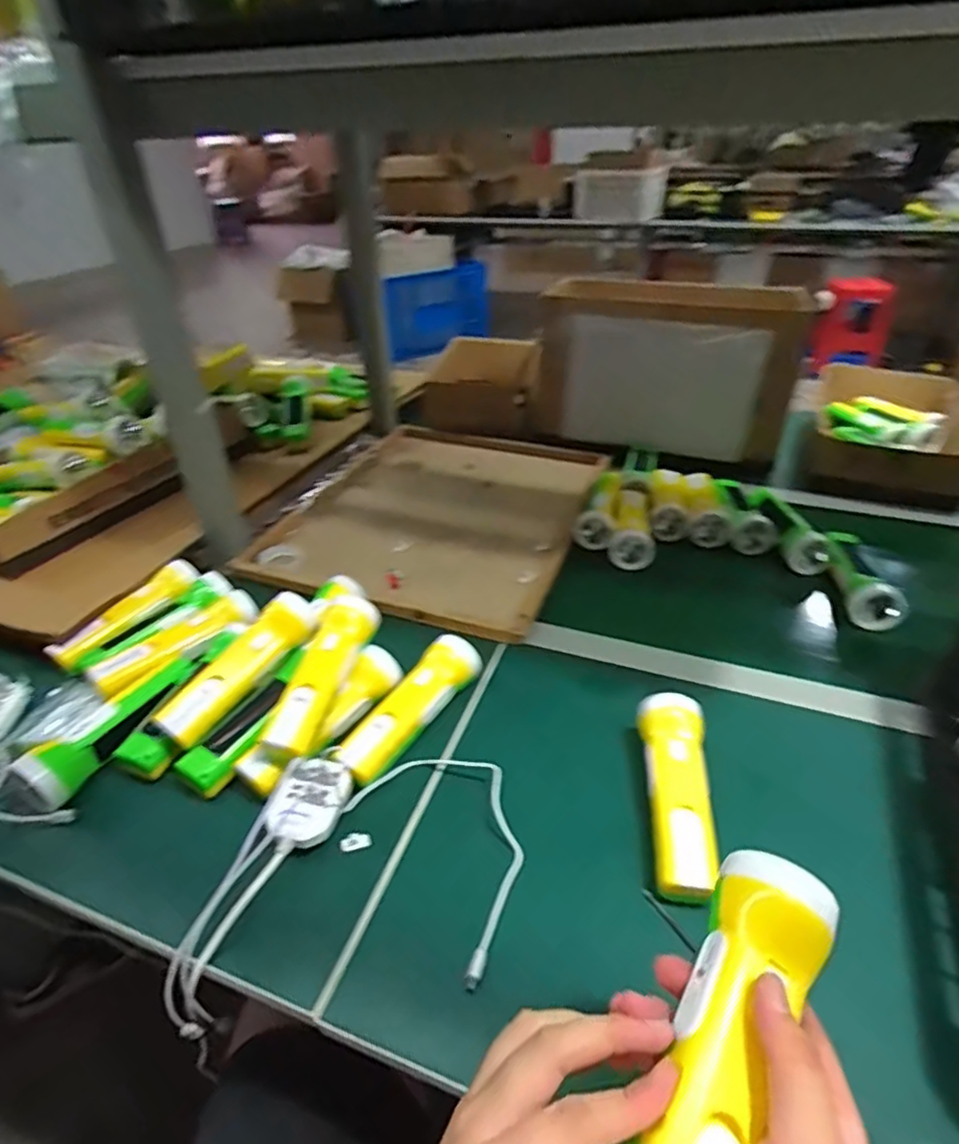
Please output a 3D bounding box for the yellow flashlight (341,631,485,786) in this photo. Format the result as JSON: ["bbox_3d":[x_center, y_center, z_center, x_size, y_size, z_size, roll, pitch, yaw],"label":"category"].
[{"bbox_3d":[-0.064,0.126,0.605,0.051,0.042,0.184,22,41,29],"label":"yellow flashlight"}]

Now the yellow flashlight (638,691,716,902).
[{"bbox_3d":[0.158,0.179,0.523,0.056,0.042,0.174,6,36,11],"label":"yellow flashlight"}]

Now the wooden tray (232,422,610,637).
[{"bbox_3d":[-0.049,-0.093,0.958,0.403,0.035,0.514,12,37,18],"label":"wooden tray"}]

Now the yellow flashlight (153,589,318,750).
[{"bbox_3d":[-0.225,0.085,0.600,0.047,0.040,0.175,21,54,29],"label":"yellow flashlight"}]

